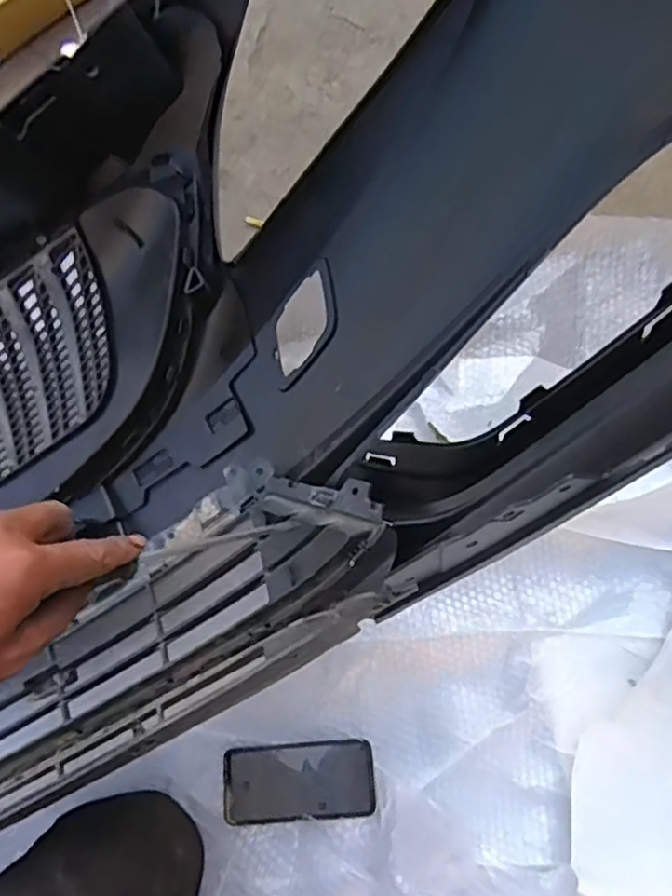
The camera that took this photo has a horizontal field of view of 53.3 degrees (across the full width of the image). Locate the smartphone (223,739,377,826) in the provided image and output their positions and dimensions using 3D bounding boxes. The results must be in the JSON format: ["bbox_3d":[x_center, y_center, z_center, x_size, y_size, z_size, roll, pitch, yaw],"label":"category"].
[{"bbox_3d":[-0.040,0.361,0.726,0.160,0.005,0.075,-5,66,1],"label":"smartphone"}]

